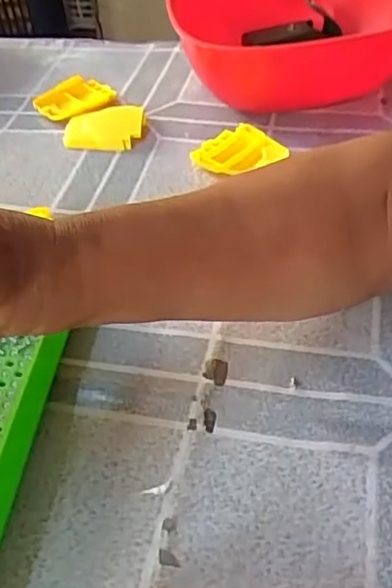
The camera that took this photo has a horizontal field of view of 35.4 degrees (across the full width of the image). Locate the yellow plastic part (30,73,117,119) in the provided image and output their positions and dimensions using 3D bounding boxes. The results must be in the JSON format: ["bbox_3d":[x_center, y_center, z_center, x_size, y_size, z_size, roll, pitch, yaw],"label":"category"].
[{"bbox_3d":[-0.112,-0.183,0.570,0.071,0.014,0.062,-10,44,-8],"label":"yellow plastic part"}]

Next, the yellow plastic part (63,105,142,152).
[{"bbox_3d":[-0.078,-0.143,0.526,0.063,0.017,0.054,3,44,5],"label":"yellow plastic part"}]

